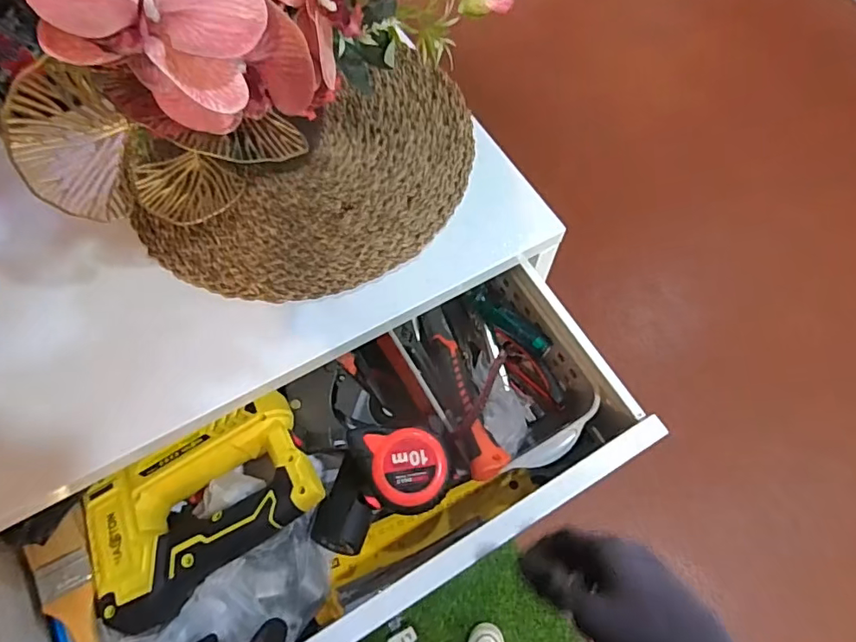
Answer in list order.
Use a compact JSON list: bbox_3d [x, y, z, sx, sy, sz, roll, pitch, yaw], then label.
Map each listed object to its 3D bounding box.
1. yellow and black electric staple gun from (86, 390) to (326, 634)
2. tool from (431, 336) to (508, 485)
[{"bbox_3d":[-0.197,0.162,0.474,0.195,0.050,0.133,-28,67,-13],"label":"yellow and black electric staple gun"},{"bbox_3d":[0.033,0.073,0.501,0.033,0.020,0.152,-19,54,-3],"label":"tool"}]

